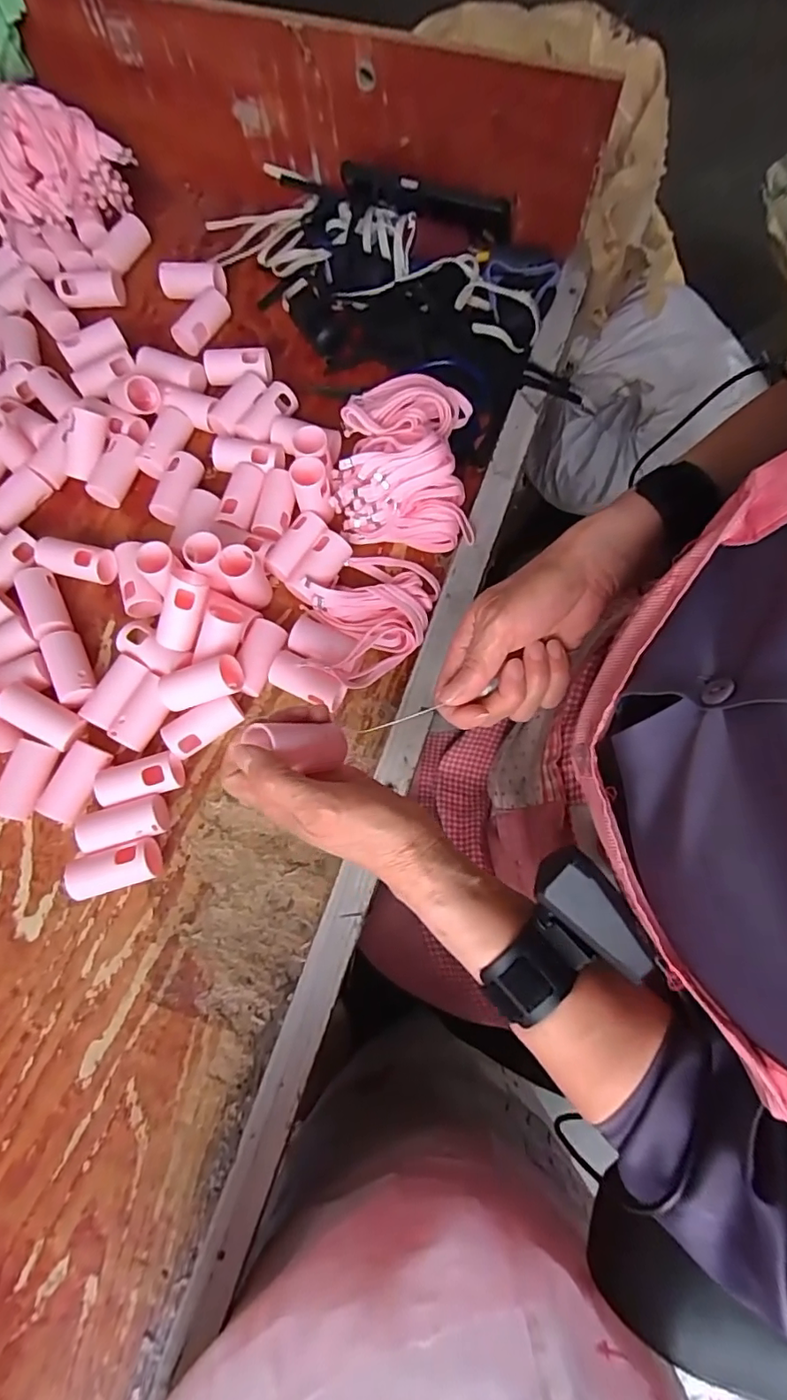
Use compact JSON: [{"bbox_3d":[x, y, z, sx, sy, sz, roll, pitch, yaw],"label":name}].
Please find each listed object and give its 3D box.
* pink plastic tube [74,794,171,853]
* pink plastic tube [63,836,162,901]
[{"bbox_3d":[-0.210,0.097,0.425,0.068,0.024,0.030,-16,73,-2],"label":"pink plastic tube"},{"bbox_3d":[-0.212,0.129,0.414,0.064,0.030,0.030,-17,74,-3],"label":"pink plastic tube"}]

